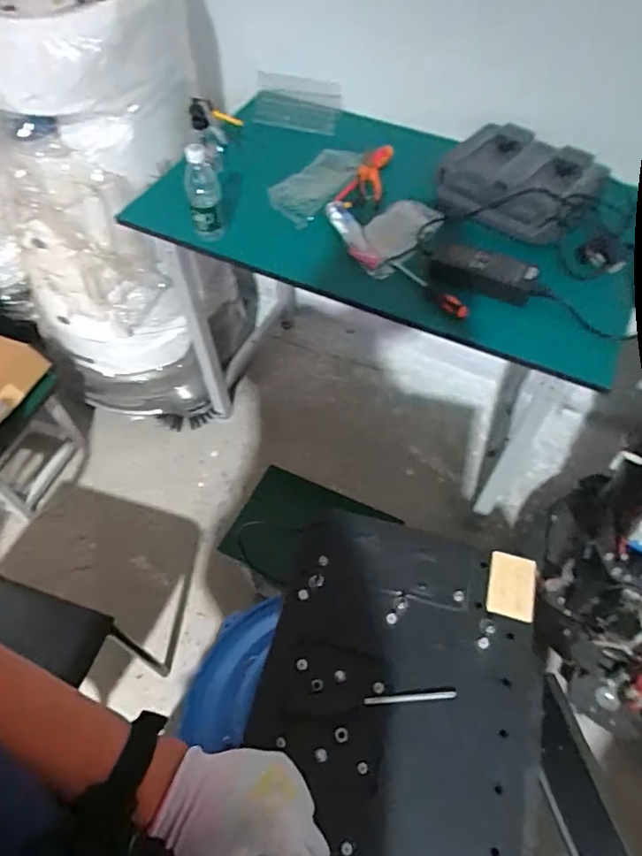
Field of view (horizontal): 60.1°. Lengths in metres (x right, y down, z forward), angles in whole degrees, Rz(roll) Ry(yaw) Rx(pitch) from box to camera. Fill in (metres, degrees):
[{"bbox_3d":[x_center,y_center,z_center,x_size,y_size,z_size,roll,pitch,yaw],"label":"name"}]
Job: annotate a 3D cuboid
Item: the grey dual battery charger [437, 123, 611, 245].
[{"bbox_3d":[0.391,-0.497,1.121,0.308,0.064,0.275,28,59,18],"label":"grey dual battery charger"}]

